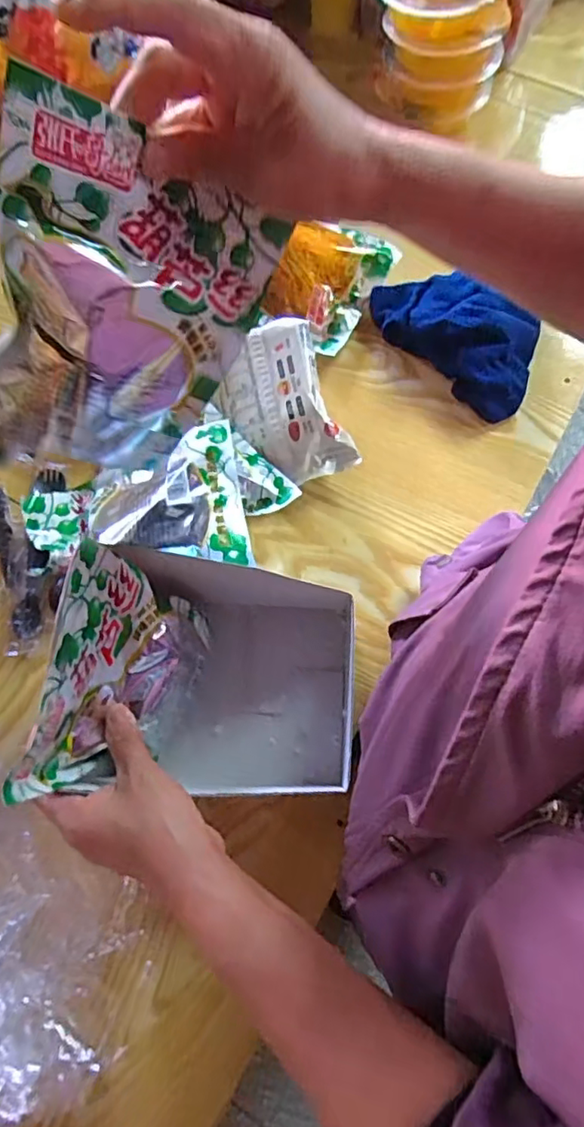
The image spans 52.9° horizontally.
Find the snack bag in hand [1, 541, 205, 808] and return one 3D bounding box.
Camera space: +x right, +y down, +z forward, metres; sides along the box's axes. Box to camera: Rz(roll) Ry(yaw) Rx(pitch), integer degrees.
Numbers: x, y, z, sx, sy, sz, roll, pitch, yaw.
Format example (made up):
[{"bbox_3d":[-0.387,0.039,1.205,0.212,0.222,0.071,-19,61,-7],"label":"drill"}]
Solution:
[{"bbox_3d":[-0.116,0.081,0.405,0.059,0.149,0.149,14,73,6],"label":"snack bag in hand"}]

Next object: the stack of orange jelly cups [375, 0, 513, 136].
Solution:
[{"bbox_3d":[0.173,-0.617,0.690,0.147,0.102,0.151,0,72,2],"label":"stack of orange jelly cups"}]

